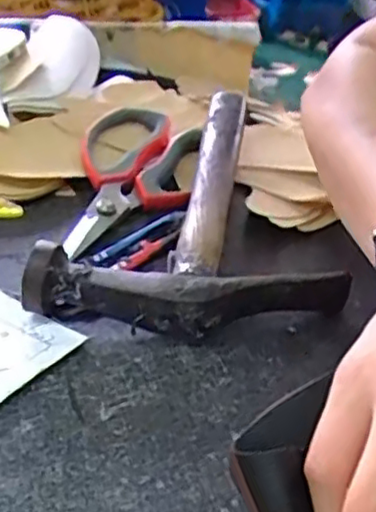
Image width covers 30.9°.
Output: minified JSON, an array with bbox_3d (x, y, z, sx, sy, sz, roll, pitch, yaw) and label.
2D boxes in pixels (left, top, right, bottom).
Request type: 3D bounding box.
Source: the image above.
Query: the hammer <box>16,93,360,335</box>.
[{"bbox_3d":[0.015,-0.035,0.396,0.140,0.032,0.240,8,32,6],"label":"hammer"}]

